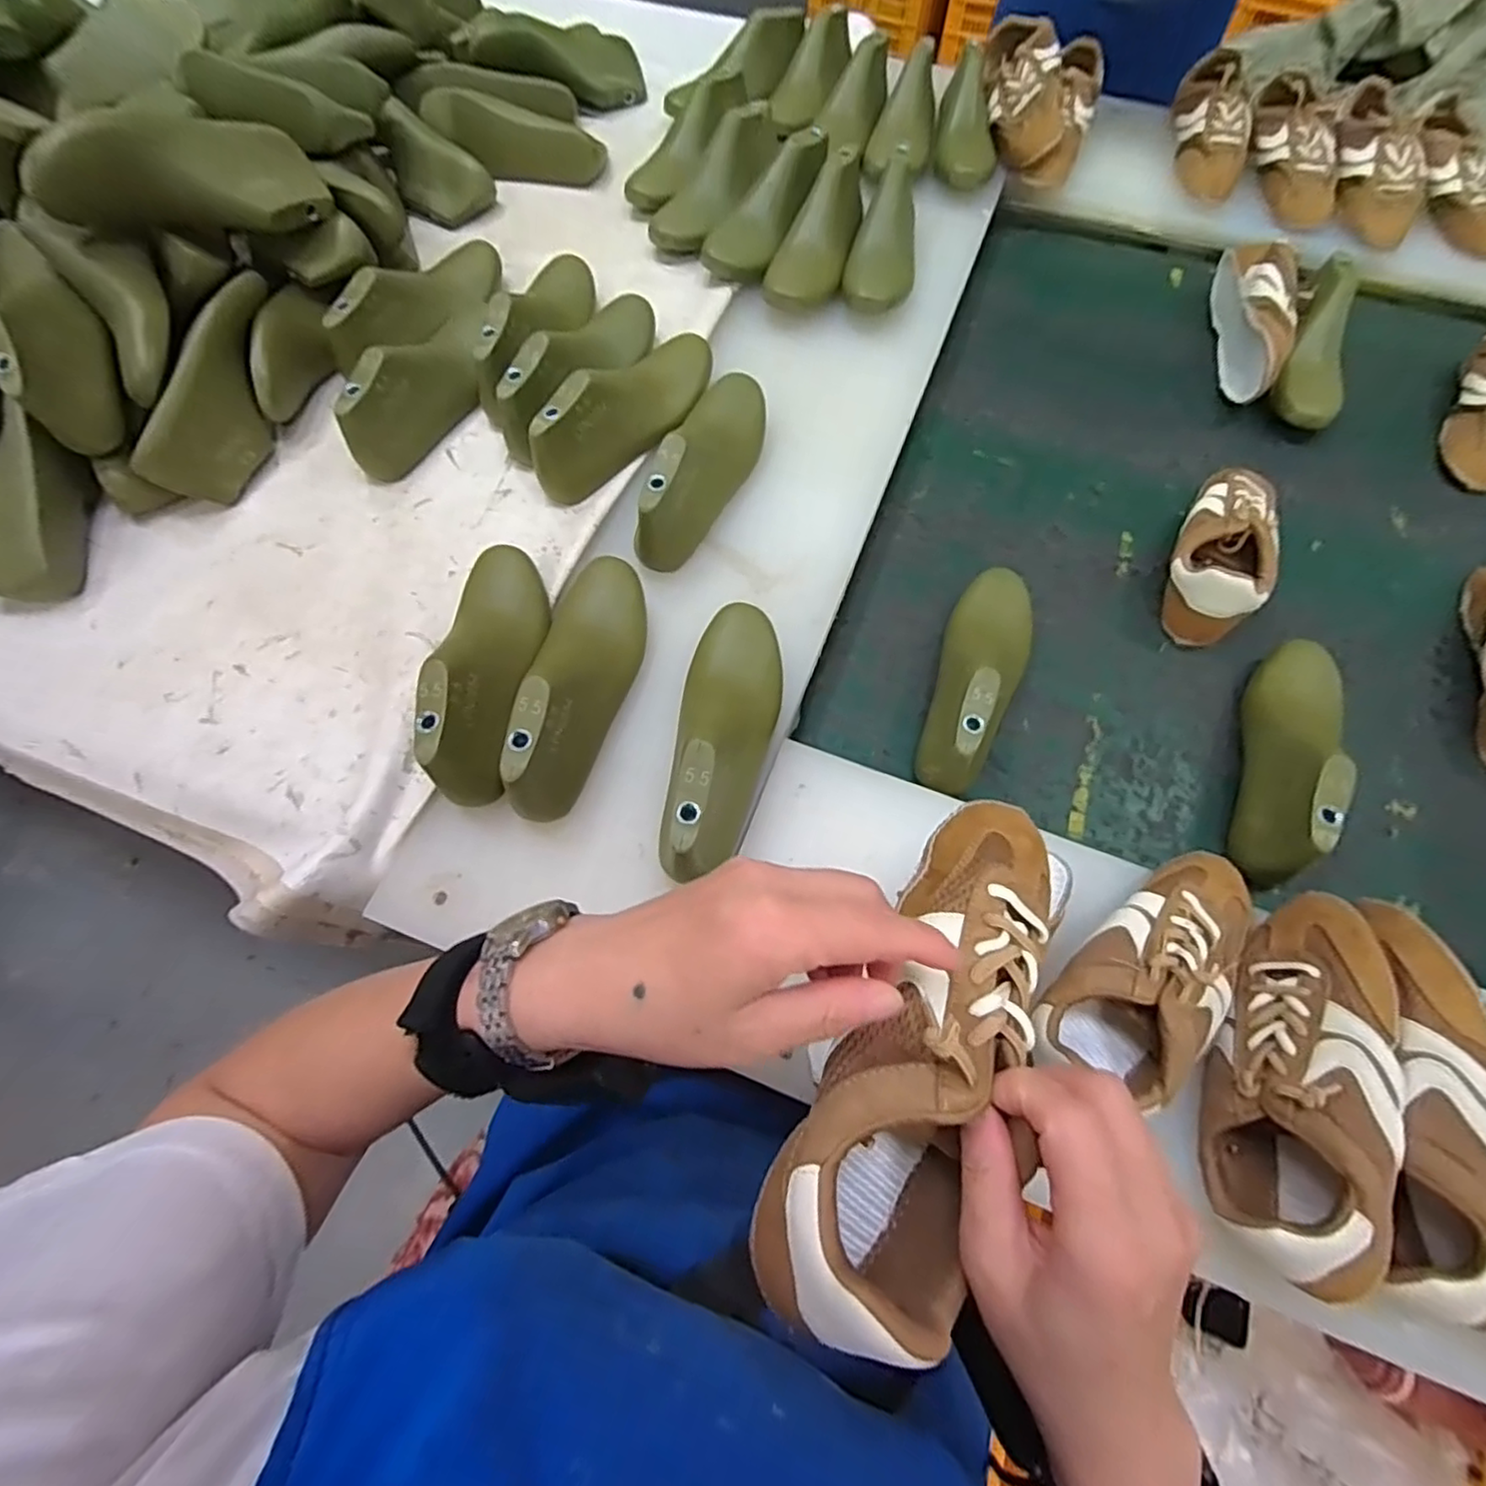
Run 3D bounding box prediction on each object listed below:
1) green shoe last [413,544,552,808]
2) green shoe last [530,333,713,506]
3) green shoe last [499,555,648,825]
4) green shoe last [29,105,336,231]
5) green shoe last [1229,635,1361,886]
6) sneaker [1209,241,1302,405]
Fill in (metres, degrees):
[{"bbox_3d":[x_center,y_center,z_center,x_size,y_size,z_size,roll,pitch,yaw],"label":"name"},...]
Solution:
[{"bbox_3d":[-0.198,-0.066,0.517,0.067,0.083,0.238,-4,67,-1],"label":"green shoe last"},{"bbox_3d":[-0.109,-0.330,0.641,0.072,0.082,0.238,37,72,15],"label":"green shoe last"},{"bbox_3d":[-0.123,-0.055,0.513,0.073,0.082,0.235,4,67,2],"label":"green shoe last"},{"bbox_3d":[-0.492,-0.503,0.586,0.223,0.080,0.052,-28,68,-30],"label":"green shoe last"},{"bbox_3d":[0.449,0.005,0.538,0.078,0.086,0.225,32,71,13],"label":"green shoe last"},{"bbox_3d":[0.573,-0.469,0.736,0.060,0.070,0.213,10,67,5],"label":"sneaker"}]

